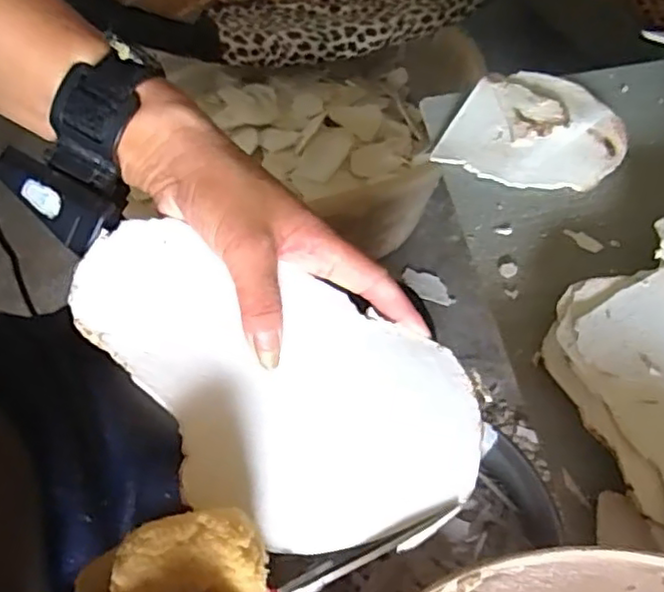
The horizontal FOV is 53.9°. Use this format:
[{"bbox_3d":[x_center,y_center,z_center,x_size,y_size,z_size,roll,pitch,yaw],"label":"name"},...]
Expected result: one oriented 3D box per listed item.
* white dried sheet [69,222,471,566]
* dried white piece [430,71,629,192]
[{"bbox_3d":[-0.029,0.046,0.319,0.208,0.010,0.119,28,69,-4],"label":"white dried sheet"},{"bbox_3d":[0.154,-0.129,0.500,0.131,0.019,0.100,11,61,7],"label":"dried white piece"}]

